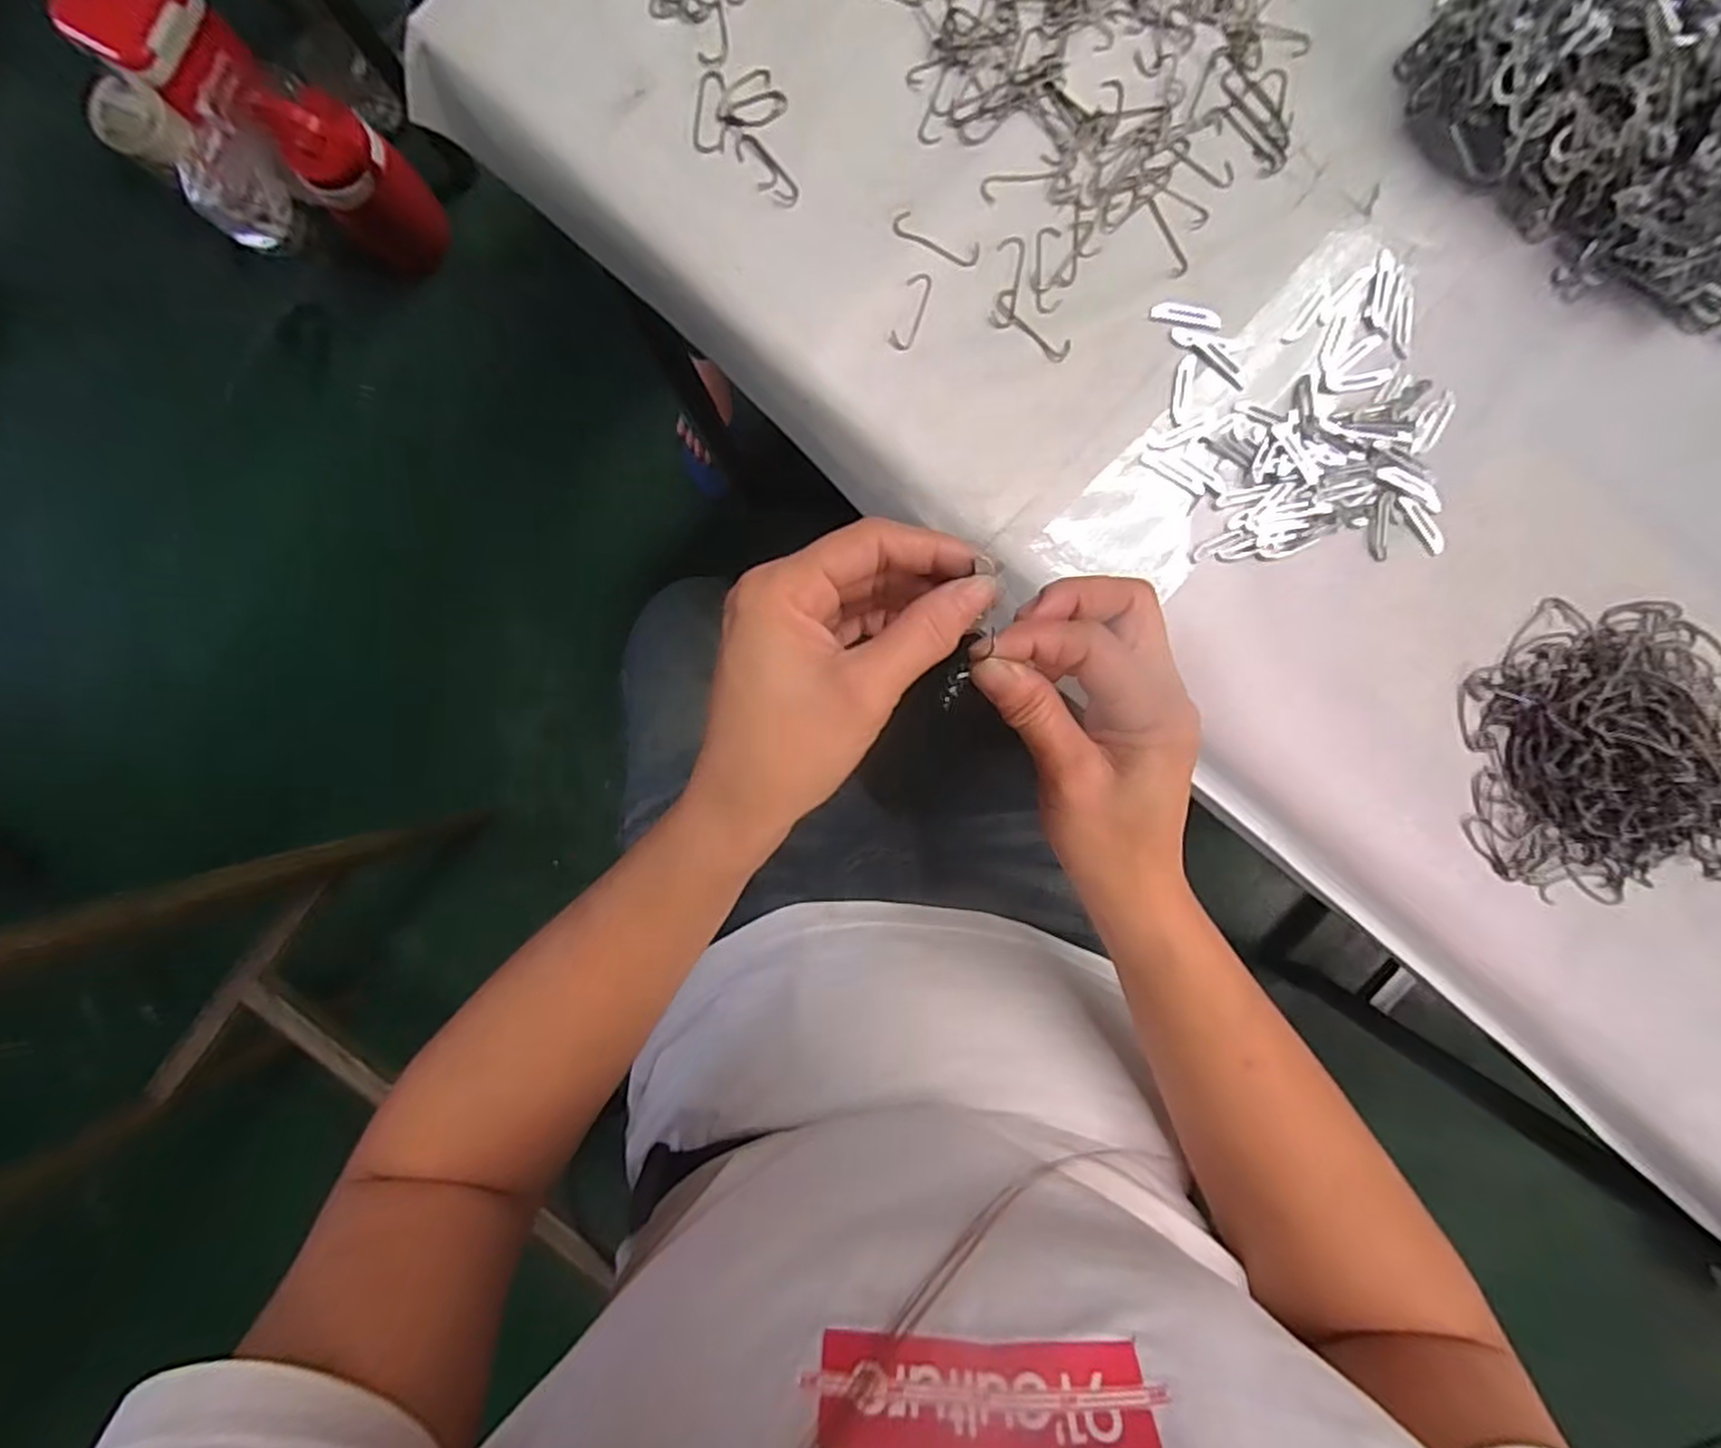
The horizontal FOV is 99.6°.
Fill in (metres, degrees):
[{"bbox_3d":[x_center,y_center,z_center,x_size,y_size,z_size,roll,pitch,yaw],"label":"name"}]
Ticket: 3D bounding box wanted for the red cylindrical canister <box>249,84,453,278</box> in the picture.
[{"bbox_3d":[-0.707,-0.771,1.037,0.125,0.233,0.114,-41,90,2],"label":"red cylindrical canister"}]

